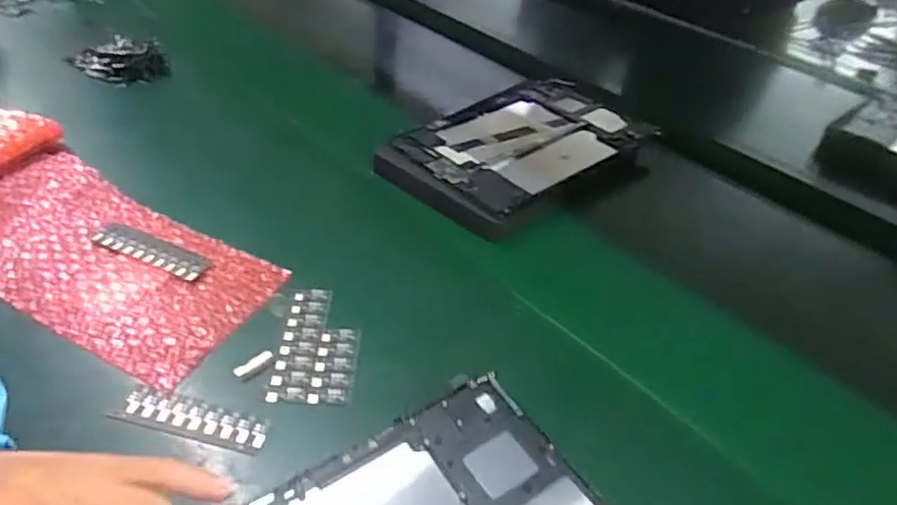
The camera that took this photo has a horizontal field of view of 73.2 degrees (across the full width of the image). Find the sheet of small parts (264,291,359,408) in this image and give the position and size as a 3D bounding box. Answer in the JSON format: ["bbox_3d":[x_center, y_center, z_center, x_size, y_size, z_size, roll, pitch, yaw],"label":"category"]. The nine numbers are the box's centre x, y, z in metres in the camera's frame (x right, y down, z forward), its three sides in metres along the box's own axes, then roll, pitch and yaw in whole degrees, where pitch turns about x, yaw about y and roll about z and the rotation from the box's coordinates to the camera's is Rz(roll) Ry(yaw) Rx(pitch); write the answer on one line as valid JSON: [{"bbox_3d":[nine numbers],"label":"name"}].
[{"bbox_3d":[-0.085,0.060,0.396,0.050,0.004,0.088,2,42,-1],"label":"sheet of small parts"}]

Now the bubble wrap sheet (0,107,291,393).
[{"bbox_3d":[-0.297,-0.021,0.458,0.360,0.022,0.134,28,50,21],"label":"bubble wrap sheet"}]

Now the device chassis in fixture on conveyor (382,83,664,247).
[{"bbox_3d":[0.075,-0.105,0.591,0.148,0.031,0.254,35,48,30],"label":"device chassis in fixture on conveyor"}]

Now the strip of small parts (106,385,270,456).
[{"bbox_3d":[-0.148,0.097,0.352,0.087,0.011,0.023,11,40,6],"label":"strip of small parts"}]

